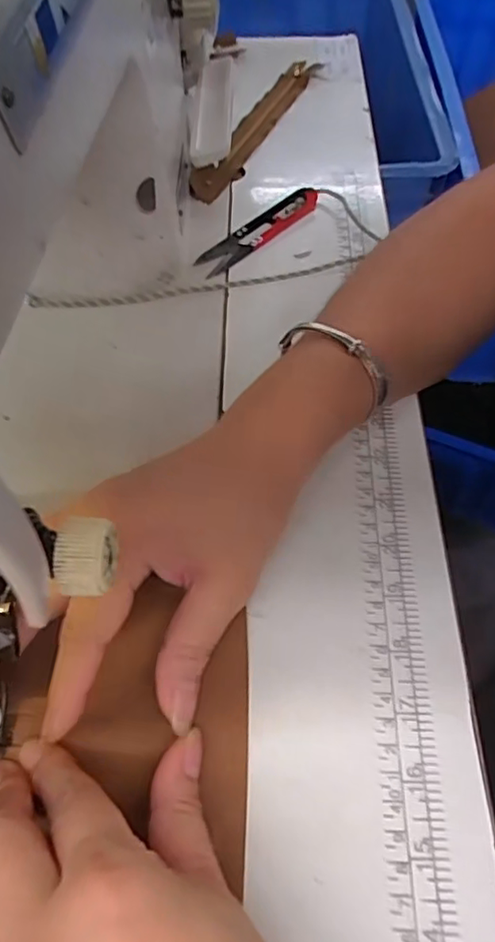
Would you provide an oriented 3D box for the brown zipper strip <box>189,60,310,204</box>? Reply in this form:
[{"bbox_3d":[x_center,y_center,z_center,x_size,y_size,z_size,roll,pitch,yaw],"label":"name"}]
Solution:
[{"bbox_3d":[0.007,-0.283,0.474,0.027,0.012,0.204,21,61,13],"label":"brown zipper strip"}]

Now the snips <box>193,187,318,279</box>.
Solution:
[{"bbox_3d":[0.009,-0.168,0.406,0.100,0.009,0.027,-35,64,-19],"label":"snips"}]

